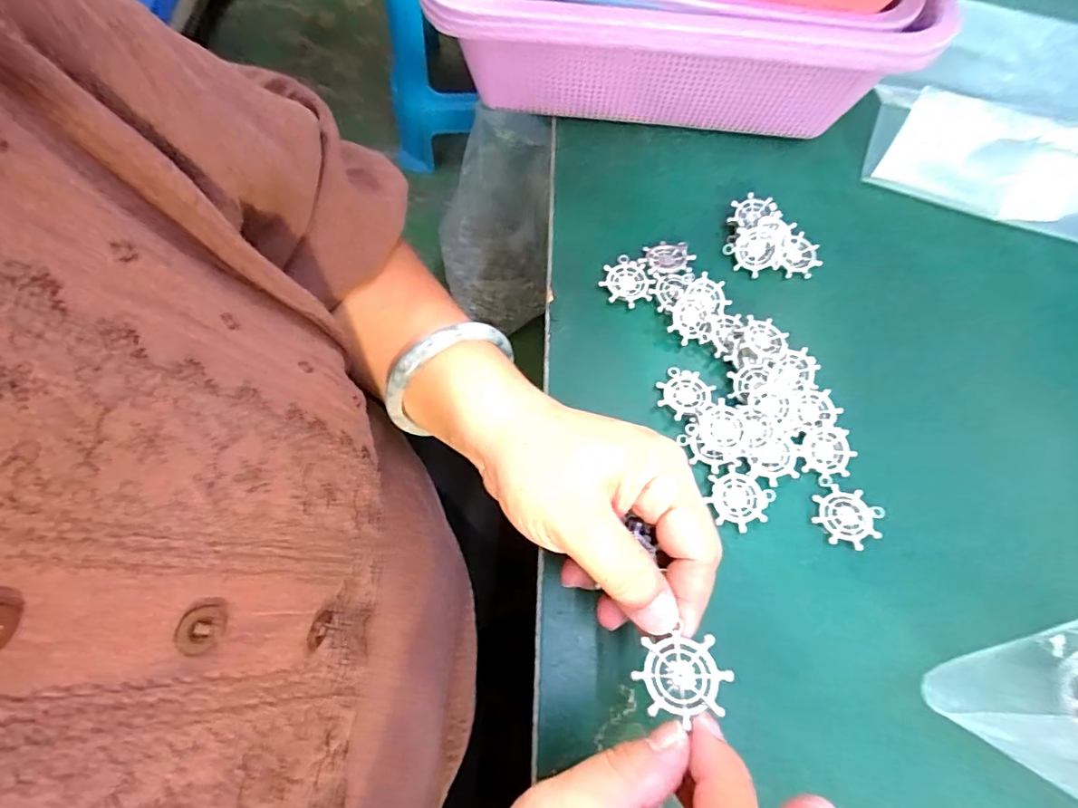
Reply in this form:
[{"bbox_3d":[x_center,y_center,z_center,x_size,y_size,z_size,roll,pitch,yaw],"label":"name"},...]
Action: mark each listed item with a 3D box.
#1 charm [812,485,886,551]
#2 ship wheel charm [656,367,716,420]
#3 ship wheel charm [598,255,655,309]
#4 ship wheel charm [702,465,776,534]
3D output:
[{"bbox_3d":[0.164,0.059,0.270,0.032,0.004,0.031,1,69,-3],"label":"charm"},{"bbox_3d":[0.082,-0.006,0.291,0.029,0.004,0.030,-1,65,2],"label":"ship wheel charm"},{"bbox_3d":[0.054,-0.076,0.314,0.029,0.004,0.032,-24,73,-12],"label":"ship wheel charm"},{"bbox_3d":[0.105,0.050,0.270,0.032,0.004,0.029,32,71,9],"label":"ship wheel charm"}]

